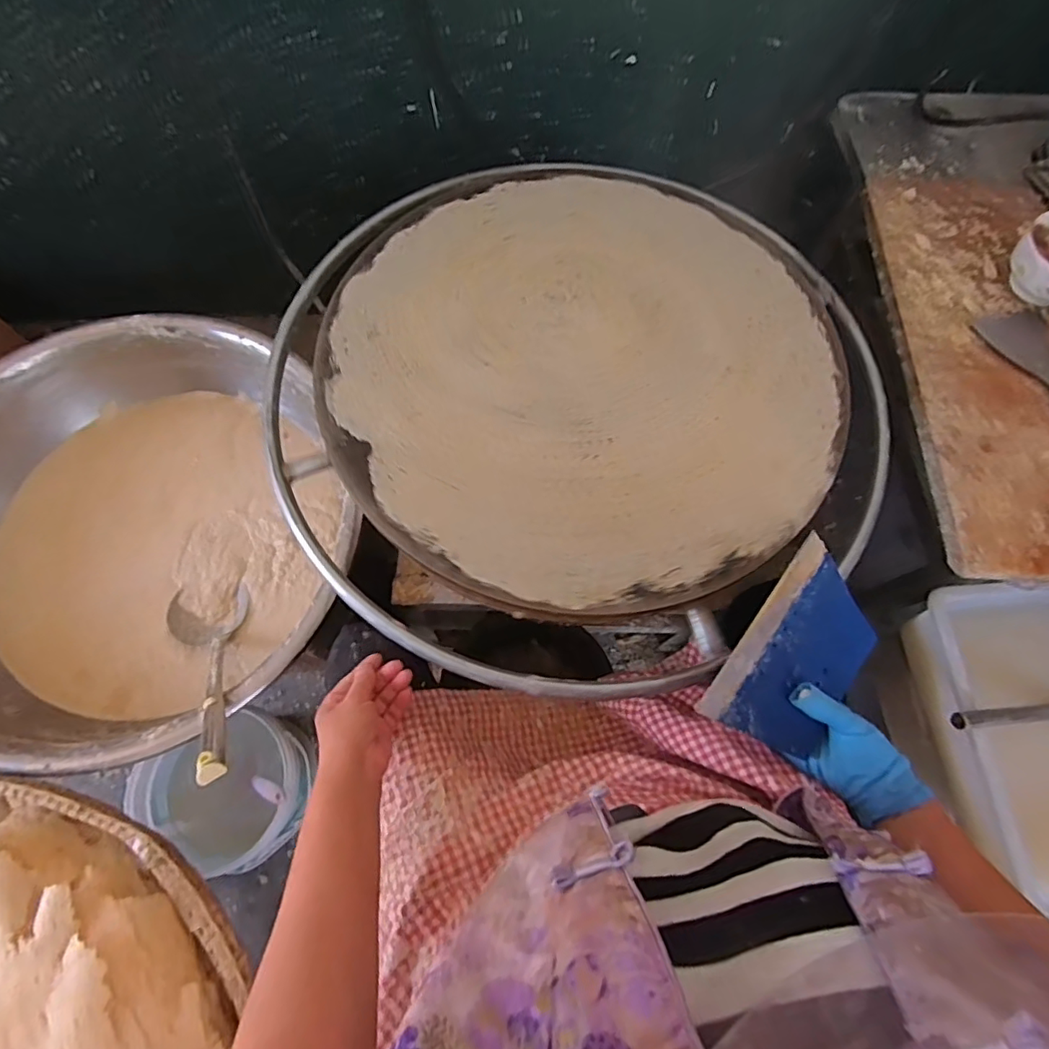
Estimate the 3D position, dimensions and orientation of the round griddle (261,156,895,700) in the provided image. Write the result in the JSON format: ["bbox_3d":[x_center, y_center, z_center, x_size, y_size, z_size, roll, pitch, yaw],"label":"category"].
[{"bbox_3d":[0.062,-0.169,0.633,0.676,0.058,0.644,1,68,-2],"label":"round griddle"}]

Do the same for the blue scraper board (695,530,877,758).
[{"bbox_3d":[0.251,0.119,0.500,0.112,0.008,0.184,40,78,-6],"label":"blue scraper board"}]

